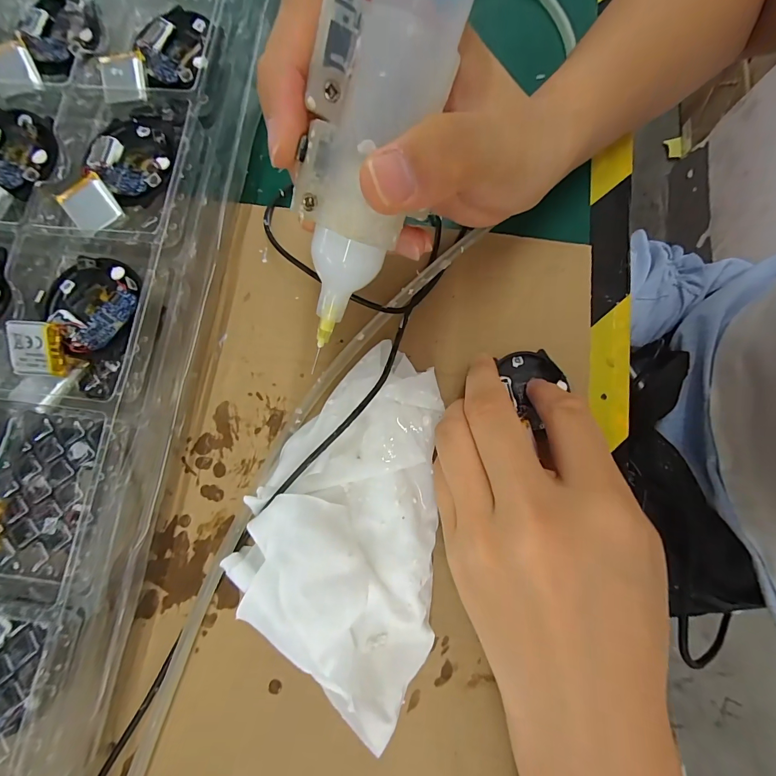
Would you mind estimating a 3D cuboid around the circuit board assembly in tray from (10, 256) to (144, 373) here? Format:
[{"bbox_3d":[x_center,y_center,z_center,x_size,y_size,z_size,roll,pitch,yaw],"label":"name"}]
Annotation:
[{"bbox_3d":[-0.130,-0.029,0.152,0.043,0.010,0.055,22,79,3],"label":"circuit board assembly in tray"}]

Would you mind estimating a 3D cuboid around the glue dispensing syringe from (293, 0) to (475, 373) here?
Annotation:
[{"bbox_3d":[-0.002,-0.078,0.099,0.033,0.025,0.144,28,119,4],"label":"glue dispensing syringe"}]

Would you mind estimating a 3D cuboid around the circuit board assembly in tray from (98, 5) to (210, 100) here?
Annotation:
[{"bbox_3d":[-0.112,-0.162,0.176,0.052,0.010,0.046,-13,80,-4],"label":"circuit board assembly in tray"}]

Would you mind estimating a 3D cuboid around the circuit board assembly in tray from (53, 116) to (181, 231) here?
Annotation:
[{"bbox_3d":[-0.119,-0.099,0.164,0.038,0.010,0.064,20,79,2],"label":"circuit board assembly in tray"}]

